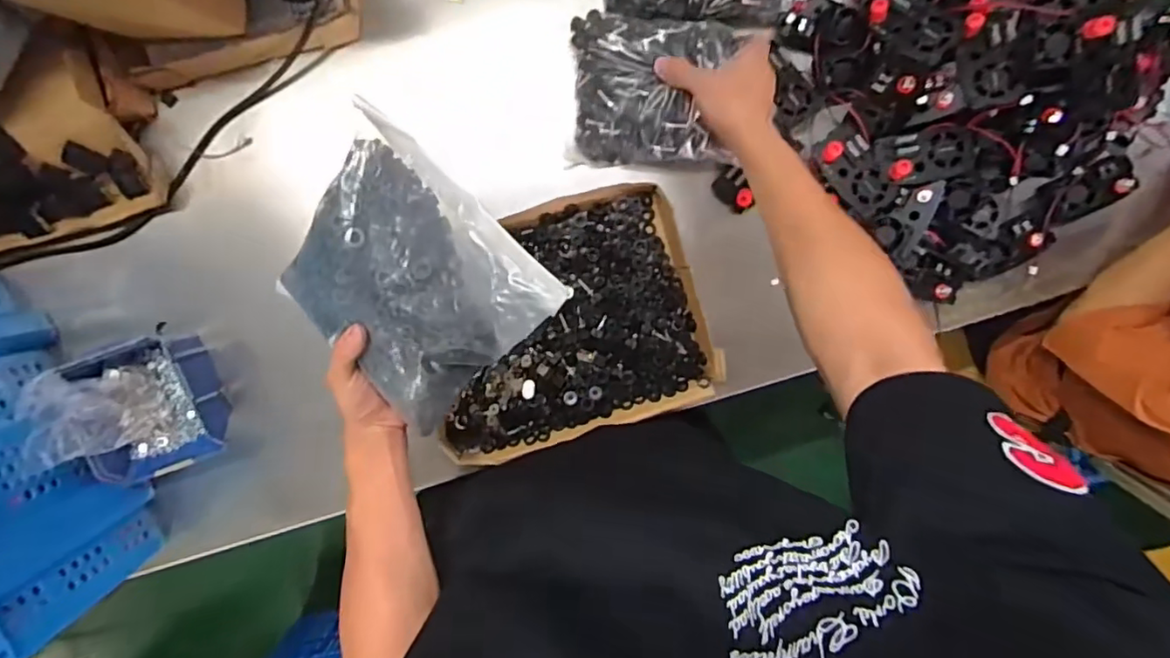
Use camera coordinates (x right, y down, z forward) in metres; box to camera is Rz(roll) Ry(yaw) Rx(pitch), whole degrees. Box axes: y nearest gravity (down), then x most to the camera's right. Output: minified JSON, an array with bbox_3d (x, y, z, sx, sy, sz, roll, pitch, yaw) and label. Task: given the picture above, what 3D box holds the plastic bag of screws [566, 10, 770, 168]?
[{"bbox_3d":[0.073,-0.251,0.622,0.169,0.069,0.144,0,98,-3],"label":"plastic bag of screws"}]

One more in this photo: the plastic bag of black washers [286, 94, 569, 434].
[{"bbox_3d":[-0.145,-0.036,0.486,0.212,0.056,0.188,45,103,6],"label":"plastic bag of black washers"}]

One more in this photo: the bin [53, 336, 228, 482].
[{"bbox_3d":[-0.456,0.083,0.623,0.123,0.071,0.141,-20,98,0],"label":"bin"}]

